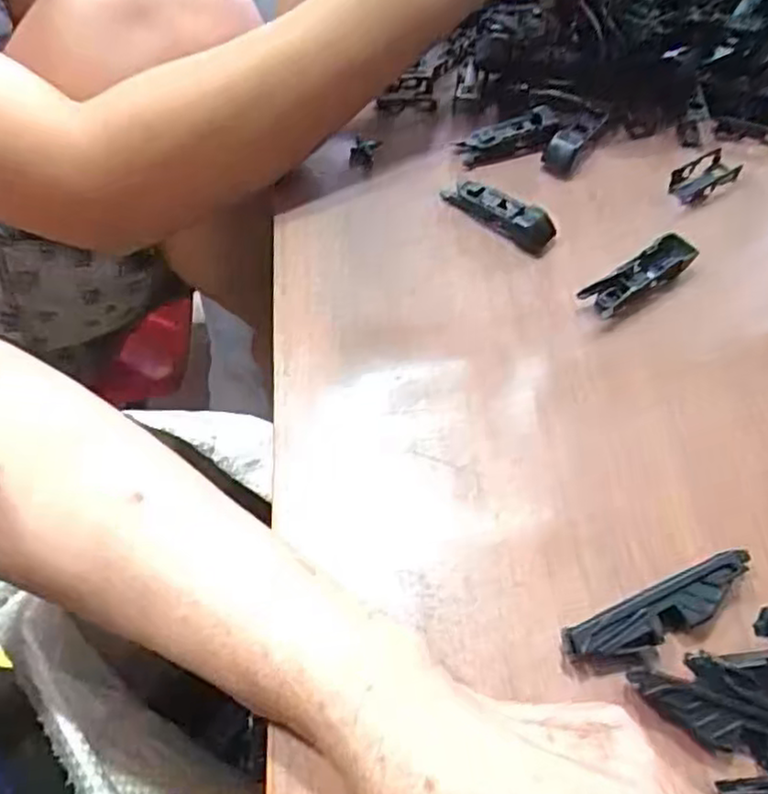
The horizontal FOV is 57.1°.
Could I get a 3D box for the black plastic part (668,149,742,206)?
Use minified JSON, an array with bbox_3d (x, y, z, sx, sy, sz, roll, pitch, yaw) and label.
[{"bbox_3d":[0.184,-0.127,0.406,0.044,0.008,0.023,-32,61,-15],"label":"black plastic part"}]

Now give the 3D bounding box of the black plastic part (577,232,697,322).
[{"bbox_3d":[0.130,-0.061,0.364,0.063,0.015,0.017,-31,61,-14],"label":"black plastic part"}]

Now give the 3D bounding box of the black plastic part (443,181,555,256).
[{"bbox_3d":[0.062,-0.101,0.390,0.067,0.013,0.021,34,66,23],"label":"black plastic part"}]

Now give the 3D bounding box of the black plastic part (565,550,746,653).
[{"bbox_3d":[0.108,0.083,0.272,0.080,0.017,0.018,-22,59,-9],"label":"black plastic part"}]

